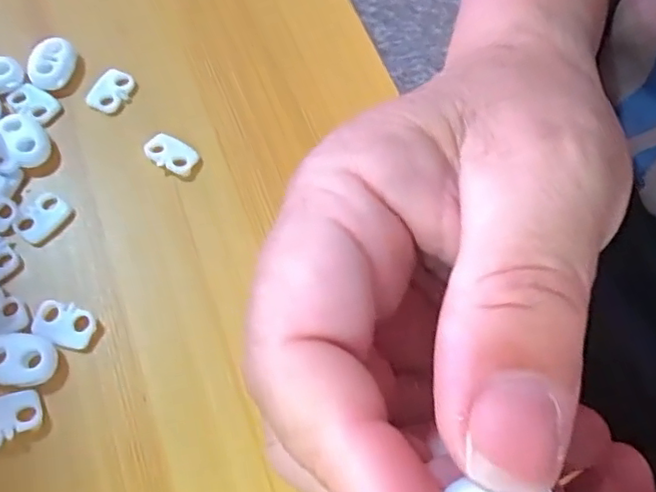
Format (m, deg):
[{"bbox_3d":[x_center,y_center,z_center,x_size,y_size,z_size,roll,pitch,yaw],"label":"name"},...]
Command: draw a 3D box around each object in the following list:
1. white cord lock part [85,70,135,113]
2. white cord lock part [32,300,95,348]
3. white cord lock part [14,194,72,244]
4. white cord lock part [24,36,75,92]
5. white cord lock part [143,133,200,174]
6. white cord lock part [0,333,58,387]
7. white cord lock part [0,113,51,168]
[{"bbox_3d":[-0.081,-0.057,0.228,0.013,0.005,0.018,37,67,13],"label":"white cord lock part"},{"bbox_3d":[-0.081,0.024,0.187,0.018,0.004,0.012,23,65,7],"label":"white cord lock part"},{"bbox_3d":[-0.095,-0.010,0.202,0.013,0.004,0.018,31,66,11],"label":"white cord lock part"},{"bbox_3d":[-0.104,-0.069,0.228,0.015,0.006,0.021,23,65,7],"label":"white cord lock part"},{"bbox_3d":[-0.056,-0.033,0.218,0.019,0.005,0.012,30,66,10],"label":"white cord lock part"},{"bbox_3d":[-0.092,0.033,0.180,0.021,0.004,0.015,2,64,-3],"label":"white cord lock part"},{"bbox_3d":[-0.106,-0.038,0.214,0.014,0.005,0.022,-27,69,-16],"label":"white cord lock part"}]

